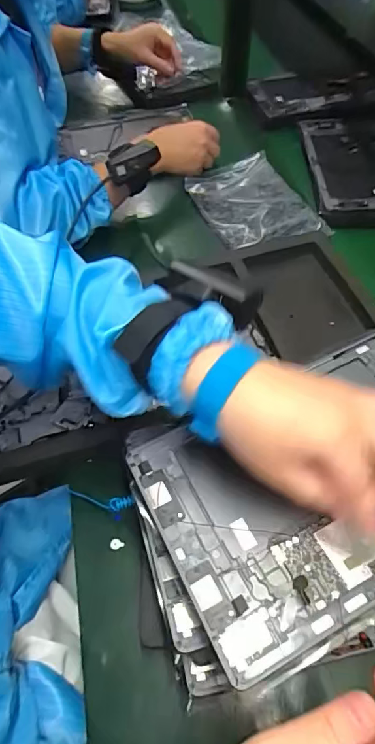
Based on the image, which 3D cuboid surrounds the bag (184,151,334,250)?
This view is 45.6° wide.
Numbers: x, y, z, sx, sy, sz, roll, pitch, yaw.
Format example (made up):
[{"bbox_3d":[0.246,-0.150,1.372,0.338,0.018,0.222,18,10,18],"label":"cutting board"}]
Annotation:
[{"bbox_3d":[0.096,-0.255,0.664,0.143,0.016,0.213,-17,58,-11],"label":"bag"}]

